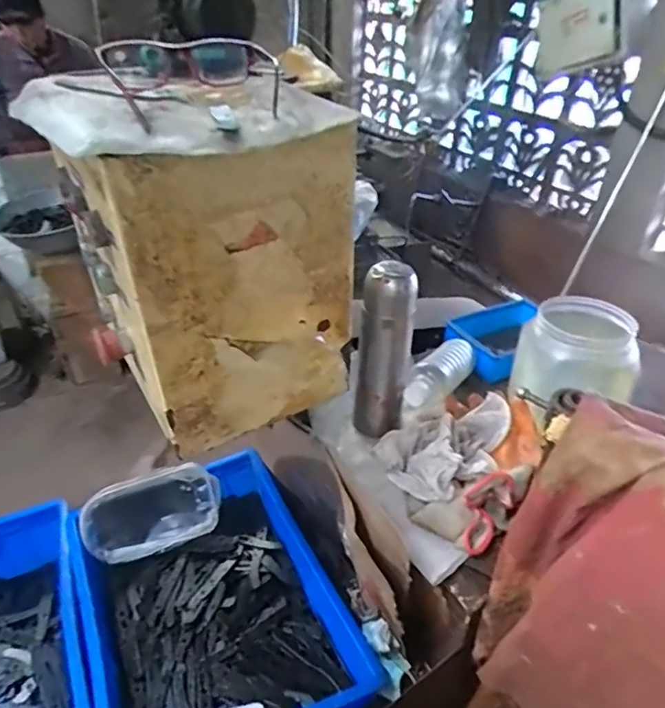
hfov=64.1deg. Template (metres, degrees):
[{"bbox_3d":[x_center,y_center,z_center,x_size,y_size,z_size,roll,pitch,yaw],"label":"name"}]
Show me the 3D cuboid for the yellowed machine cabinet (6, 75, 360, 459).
[{"bbox_3d":[-0.135,-0.101,0.532,0.203,0.283,0.260,-23,42,-29],"label":"yellowed machine cabinet"}]

